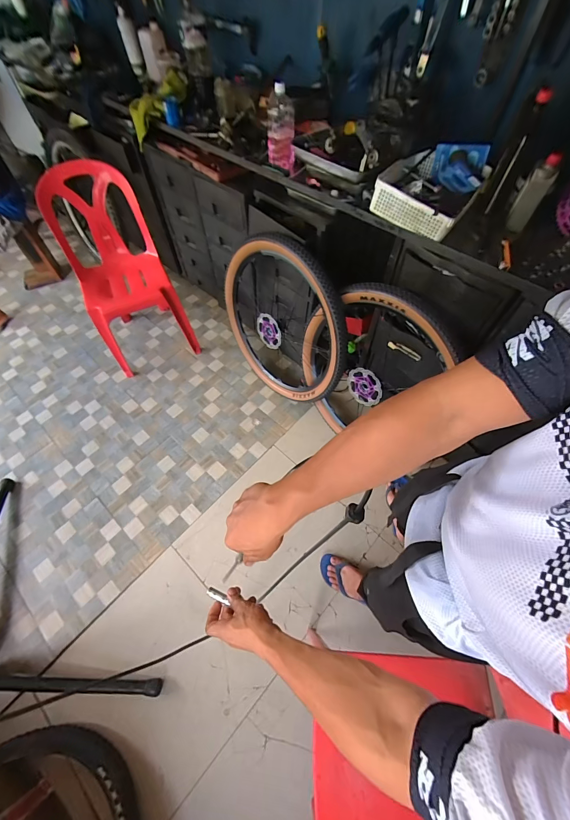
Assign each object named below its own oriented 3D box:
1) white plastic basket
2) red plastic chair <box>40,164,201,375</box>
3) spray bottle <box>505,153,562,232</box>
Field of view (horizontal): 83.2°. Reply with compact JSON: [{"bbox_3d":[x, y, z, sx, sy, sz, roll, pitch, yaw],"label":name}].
[{"bbox_3d":[0.429,-0.646,0.944,0.243,0.083,0.339,33,64,18],"label":"white plastic basket"},{"bbox_3d":[-0.816,-0.670,1.617,0.408,0.775,0.609,-26,62,-15],"label":"red plastic chair"},{"bbox_3d":[0.658,-0.574,0.853,0.059,0.171,0.053,29,63,16],"label":"spray bottle"}]

